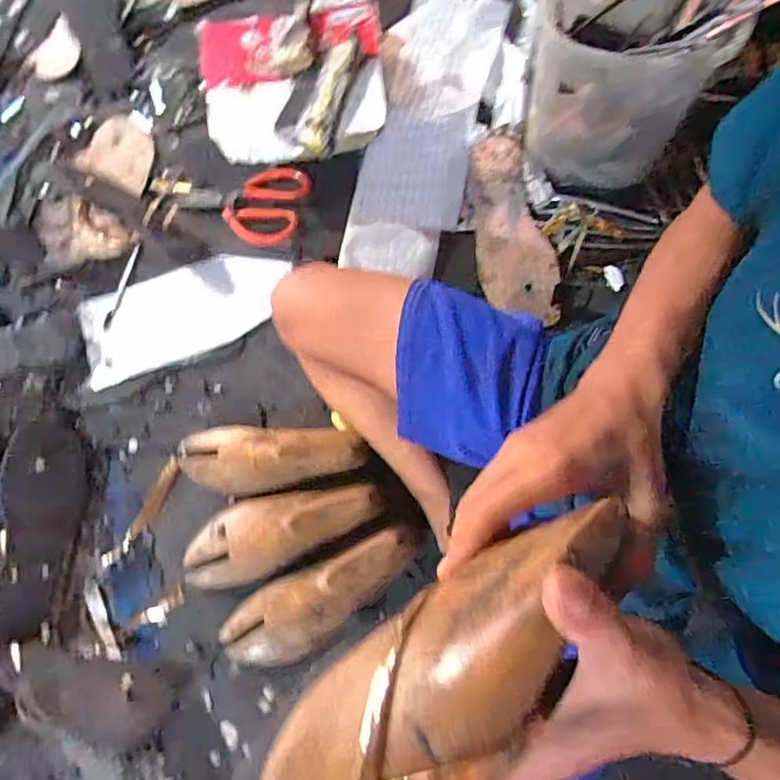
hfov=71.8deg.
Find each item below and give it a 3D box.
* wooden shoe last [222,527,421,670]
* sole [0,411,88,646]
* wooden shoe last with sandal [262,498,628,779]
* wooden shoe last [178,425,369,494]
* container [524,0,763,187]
[{"bbox_3d":[-0.078,0.227,0.583,0.248,0.069,0.082,-34,78,11],"label":"wooden shoe last"},{"bbox_3d":[-0.415,0.157,0.642,0.087,0.019,0.241,3,75,-28],"label":"sole"},{"bbox_3d":[0.026,0.121,0.229,0.065,0.055,0.213,45,66,10],"label":"wooden shoe last with sandal"},{"bbox_3d":[-0.138,0.076,0.624,0.228,0.097,0.079,0,76,-1],"label":"wooden shoe last"},{"bbox_3d":[0.263,-0.392,0.626,0.166,0.233,0.204,-4,77,-1],"label":"container"}]

